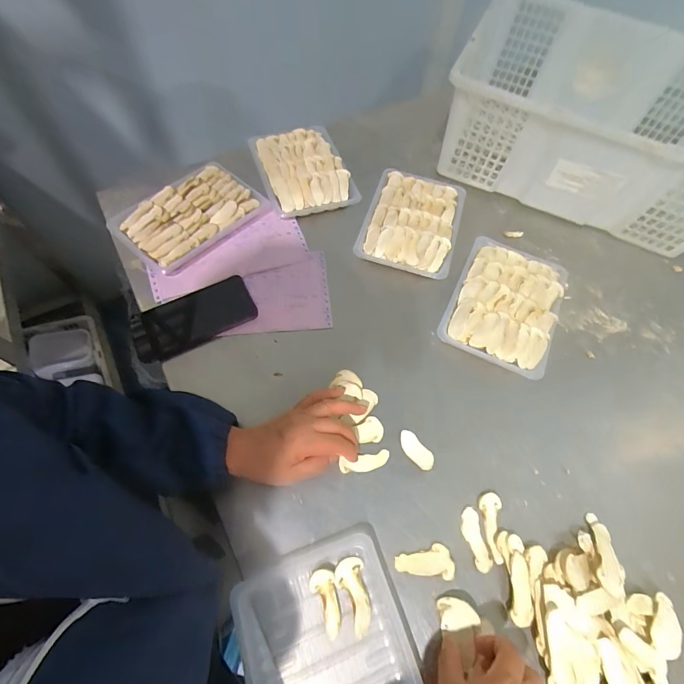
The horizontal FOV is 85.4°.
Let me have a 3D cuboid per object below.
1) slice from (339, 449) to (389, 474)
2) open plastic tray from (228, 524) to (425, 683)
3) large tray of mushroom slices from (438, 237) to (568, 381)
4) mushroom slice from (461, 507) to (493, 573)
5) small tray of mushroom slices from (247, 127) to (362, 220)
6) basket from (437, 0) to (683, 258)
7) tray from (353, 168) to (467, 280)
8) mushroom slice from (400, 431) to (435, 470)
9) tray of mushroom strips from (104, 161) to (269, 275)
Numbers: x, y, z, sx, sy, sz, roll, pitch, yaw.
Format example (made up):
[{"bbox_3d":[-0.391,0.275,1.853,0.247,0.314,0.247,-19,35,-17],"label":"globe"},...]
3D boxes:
[{"bbox_3d":[0.027,0.142,0.439,0.060,0.007,0.021,-5,63,-5],"label":"slice"},{"bbox_3d":[-0.006,0.313,0.345,0.157,0.017,0.216,-16,64,-10],"label":"open plastic tray"},{"bbox_3d":[0.239,-0.059,0.541,0.145,0.028,0.206,25,65,10],"label":"large tray of mushroom slices"},{"bbox_3d":[0.148,0.218,0.410,0.022,0.004,0.062,-9,63,-7],"label":"mushroom slice"},{"bbox_3d":[-0.067,-0.296,0.636,0.143,0.032,0.188,-19,65,-11],"label":"small tray of mushroom slices"},{"bbox_3d":[0.432,-0.366,0.628,0.463,0.193,0.352,21,64,8],"label":"basket"},{"bbox_3d":[0.117,-0.201,0.602,0.146,0.023,0.206,17,63,7],"label":"tray"},{"bbox_3d":[0.089,0.131,0.447,0.024,0.004,0.050,-40,71,-20],"label":"mushroom slice"},{"bbox_3d":[-0.236,-0.198,0.581,0.138,0.037,0.203,42,69,17],"label":"tray of mushroom strips"}]

